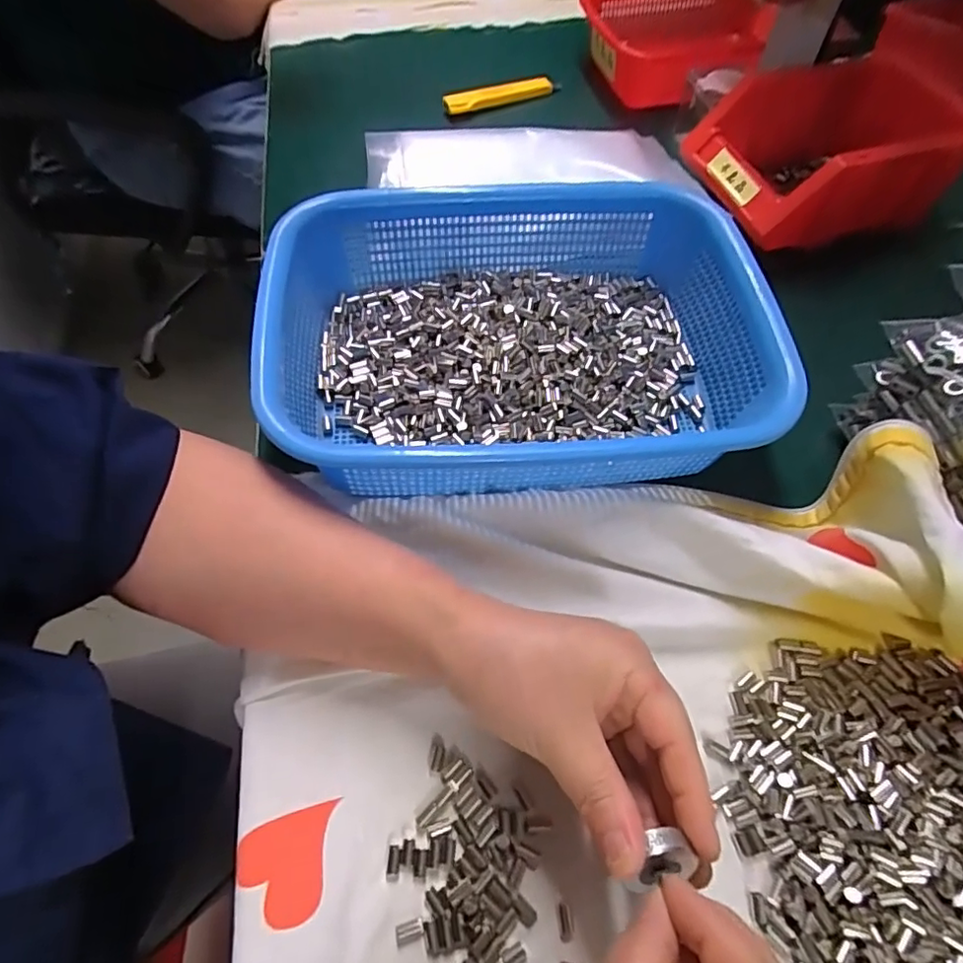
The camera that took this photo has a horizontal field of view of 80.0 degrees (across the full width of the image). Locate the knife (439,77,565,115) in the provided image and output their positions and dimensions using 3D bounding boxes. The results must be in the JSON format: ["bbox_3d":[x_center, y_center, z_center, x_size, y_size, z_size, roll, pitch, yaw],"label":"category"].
[{"bbox_3d":[0.021,-0.377,0.557,0.117,0.017,0.017,-18,62,-11],"label":"knife"}]

